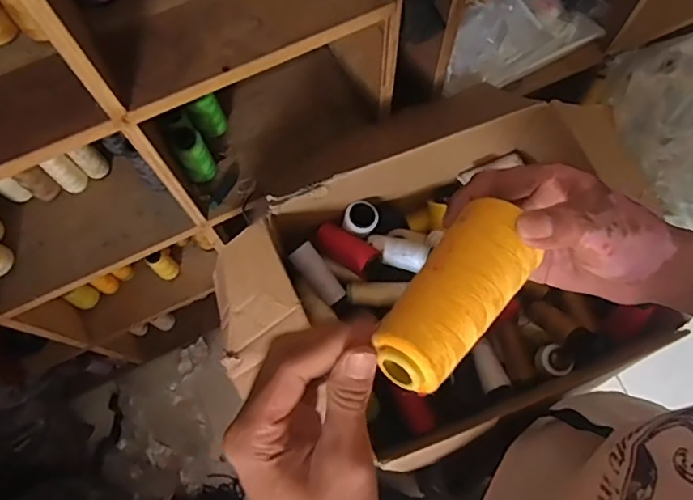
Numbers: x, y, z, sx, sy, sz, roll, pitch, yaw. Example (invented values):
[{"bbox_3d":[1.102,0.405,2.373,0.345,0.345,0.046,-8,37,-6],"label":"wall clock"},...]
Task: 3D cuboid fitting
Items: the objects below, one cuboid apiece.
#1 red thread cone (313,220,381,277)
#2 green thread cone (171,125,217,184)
[{"bbox_3d":[0.000,-0.003,0.869,0.110,0.041,0.047,33,75,28],"label":"red thread cone"},{"bbox_3d":[-0.231,-0.144,0.844,0.044,0.116,0.042,-29,74,-8],"label":"green thread cone"}]

